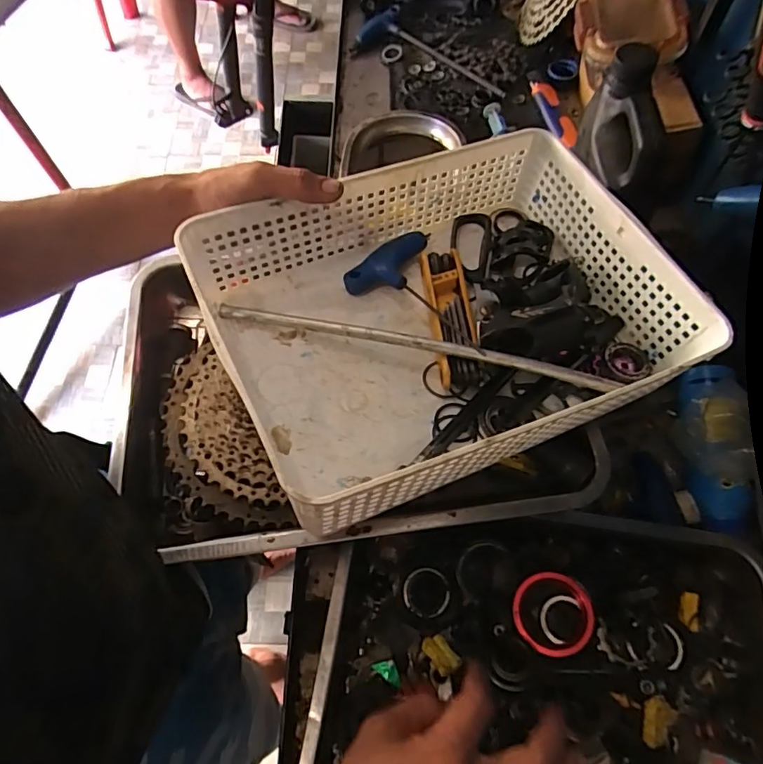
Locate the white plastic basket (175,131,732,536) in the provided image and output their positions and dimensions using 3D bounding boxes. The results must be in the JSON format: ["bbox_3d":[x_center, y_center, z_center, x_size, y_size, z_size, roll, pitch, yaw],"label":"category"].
[{"bbox_3d":[0.049,-0.054,0.399,0.323,0.090,0.235,-23,67,-8],"label":"white plastic basket"}]

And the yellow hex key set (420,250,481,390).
[{"bbox_3d":[0.057,-0.057,0.419,0.035,0.027,0.125,-6,65,0],"label":"yellow hex key set"}]

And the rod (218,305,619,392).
[{"bbox_3d":[0.019,-0.030,0.398,0.309,0.014,0.006,12,23,10],"label":"rod"}]

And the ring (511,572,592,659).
[{"bbox_3d":[0.137,0.186,0.410,0.060,0.008,0.061,-4,68,17],"label":"ring"}]

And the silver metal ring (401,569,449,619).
[{"bbox_3d":[0.038,0.179,0.435,0.040,0.006,0.040,-1,65,2],"label":"silver metal ring"}]

